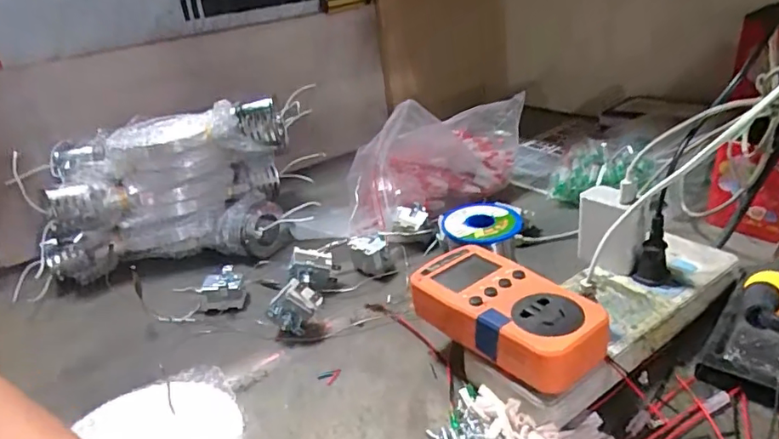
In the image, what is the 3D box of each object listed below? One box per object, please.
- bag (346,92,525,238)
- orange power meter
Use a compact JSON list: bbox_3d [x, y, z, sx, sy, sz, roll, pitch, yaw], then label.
[{"bbox_3d":[0.044,-0.068,0.594,0.233,0.123,0.095,-26,33,-32],"label":"bag"},{"bbox_3d":[0.075,0.059,0.354,0.063,0.032,0.121,-23,31,-28],"label":"orange power meter"}]

